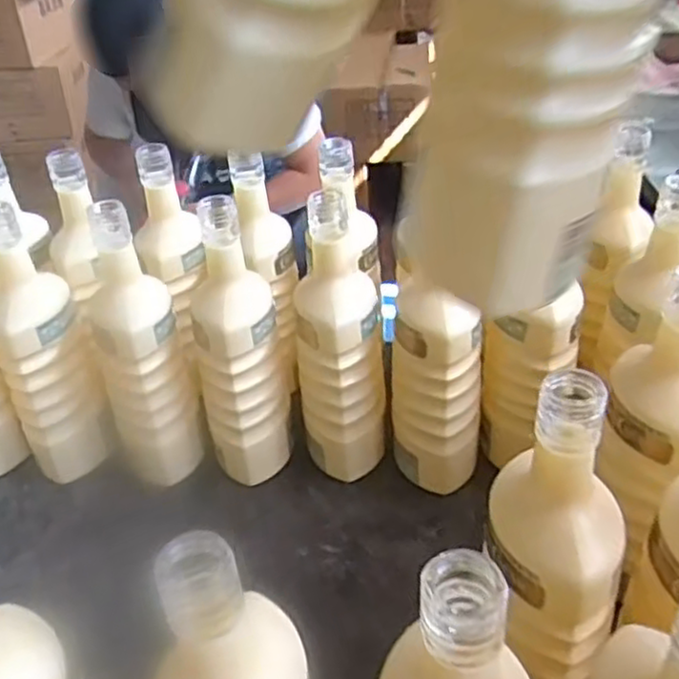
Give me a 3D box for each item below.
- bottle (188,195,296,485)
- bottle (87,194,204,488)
[{"bbox_3d":[-0.087,0.009,0.607,0.073,0.241,0.066,-13,35,-12],"label":"bottle"},{"bbox_3d":[-0.171,0.008,0.609,0.072,0.233,0.086,-17,36,-17],"label":"bottle"}]

